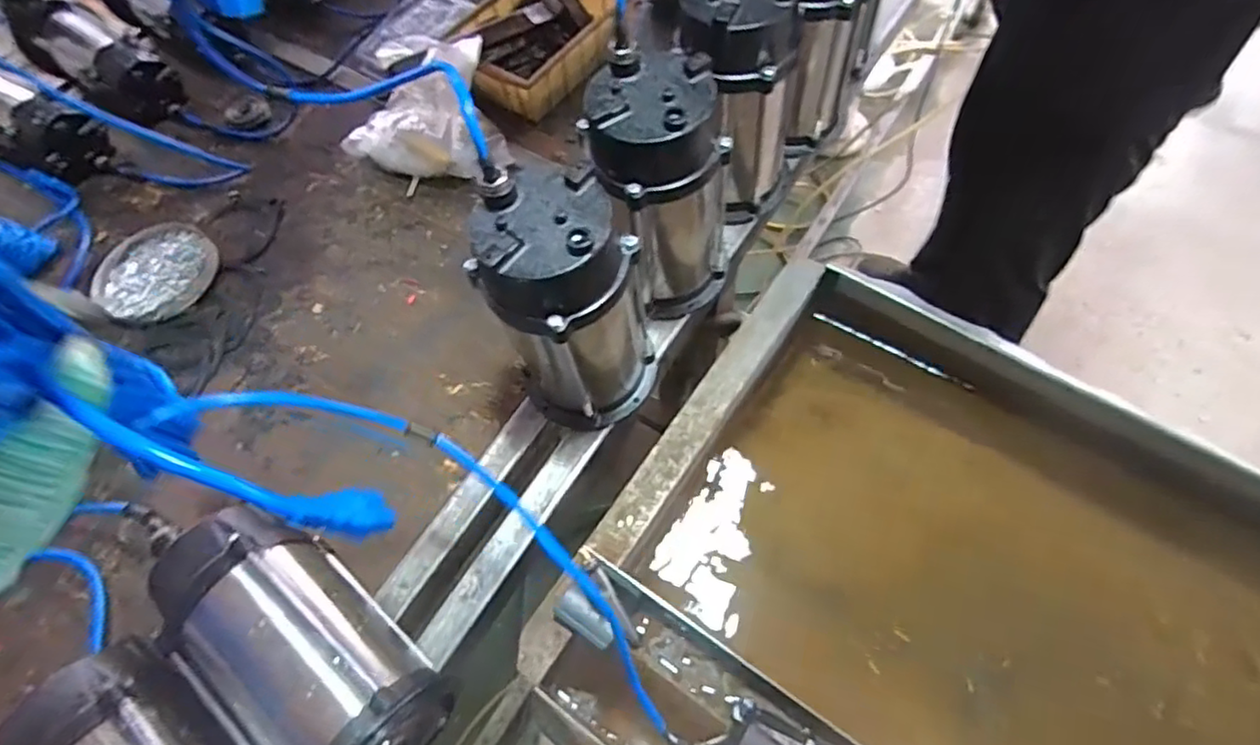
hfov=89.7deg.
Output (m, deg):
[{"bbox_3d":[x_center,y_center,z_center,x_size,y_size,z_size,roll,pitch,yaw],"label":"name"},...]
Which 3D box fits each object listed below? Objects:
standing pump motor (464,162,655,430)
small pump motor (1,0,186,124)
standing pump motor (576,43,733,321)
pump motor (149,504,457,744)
[{"bbox_3d":[-0.052,-0.050,0.585,0.127,0.264,0.112,27,67,16],"label":"standing pump motor"},{"bbox_3d":[-0.778,-0.461,0.922,0.257,0.155,0.115,34,69,4],"label":"small pump motor"},{"bbox_3d":[0.040,-0.165,0.628,0.137,0.255,0.108,-9,62,-1],"label":"standing pump motor"},{"bbox_3d":[-0.278,0.227,0.524,0.267,0.105,0.121,34,69,19],"label":"pump motor"}]

